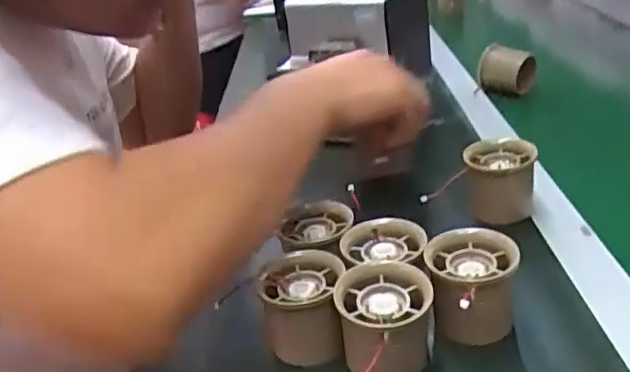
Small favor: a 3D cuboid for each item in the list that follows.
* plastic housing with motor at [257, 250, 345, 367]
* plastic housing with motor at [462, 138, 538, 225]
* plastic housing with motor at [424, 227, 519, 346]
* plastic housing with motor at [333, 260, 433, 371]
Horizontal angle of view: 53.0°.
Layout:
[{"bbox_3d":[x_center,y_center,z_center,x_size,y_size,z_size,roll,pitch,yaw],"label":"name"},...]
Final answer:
[{"bbox_3d":[-0.007,0.078,0.403,0.054,0.051,0.059,-6,27,4],"label":"plastic housing with motor"},{"bbox_3d":[0.147,-0.002,0.503,0.050,0.063,0.044,-3,27,8],"label":"plastic housing with motor"},{"bbox_3d":[0.096,0.063,0.391,0.052,0.053,0.056,1,28,17],"label":"plastic housing with motor"},{"bbox_3d":[0.041,0.081,0.371,0.052,0.050,0.054,-6,27,2],"label":"plastic housing with motor"}]

